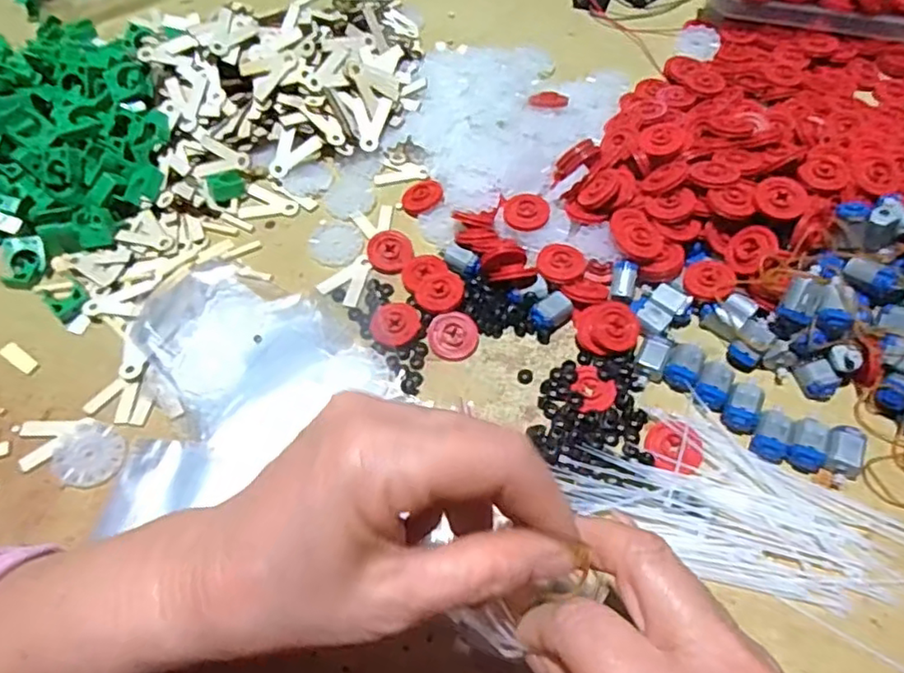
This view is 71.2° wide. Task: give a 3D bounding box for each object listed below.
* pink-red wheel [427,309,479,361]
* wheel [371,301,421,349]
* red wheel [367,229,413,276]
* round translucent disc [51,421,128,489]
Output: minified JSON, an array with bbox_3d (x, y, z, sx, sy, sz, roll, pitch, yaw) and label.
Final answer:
[{"bbox_3d":[0.001,-0.001,0.418,0.033,0.007,0.033,-1,63,3],"label":"pink-red wheel"},{"bbox_3d":[-0.038,-0.008,0.419,0.034,0.006,0.032,0,58,0],"label":"wheel"},{"bbox_3d":[-0.045,-0.062,0.457,0.031,0.006,0.037,-22,60,-13],"label":"red wheel"},{"bbox_3d":[-0.219,0.071,0.381,0.043,0.005,0.039,14,59,9],"label":"round translucent disc"}]

